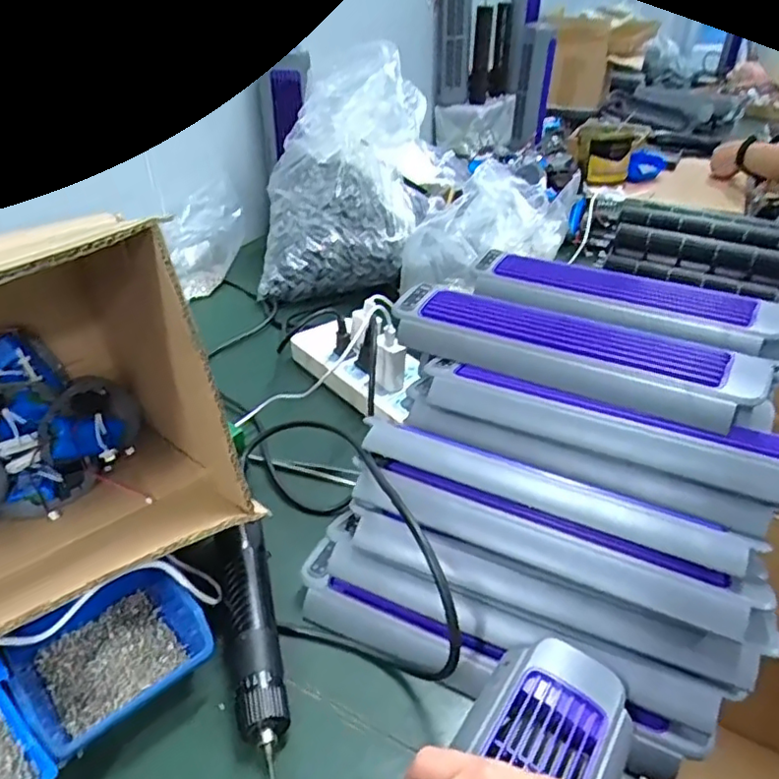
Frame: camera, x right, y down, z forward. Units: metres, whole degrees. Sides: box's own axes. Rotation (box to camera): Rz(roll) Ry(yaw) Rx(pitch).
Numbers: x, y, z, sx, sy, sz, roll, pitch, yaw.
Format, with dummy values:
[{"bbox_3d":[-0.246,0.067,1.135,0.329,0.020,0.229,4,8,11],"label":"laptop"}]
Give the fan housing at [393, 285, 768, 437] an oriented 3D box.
[{"bbox_3d":[0.137,-0.036,0.488,0.287,0.039,0.075,21,40,27],"label":"fan housing"}]

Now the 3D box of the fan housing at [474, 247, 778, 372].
[{"bbox_3d":[0.218,-0.089,0.589,0.305,0.047,0.089,24,41,30],"label":"fan housing"}]

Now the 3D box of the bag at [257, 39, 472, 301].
[{"bbox_3d":[-0.070,-0.309,0.880,0.237,0.281,0.212,-4,35,-7],"label":"bag"}]

